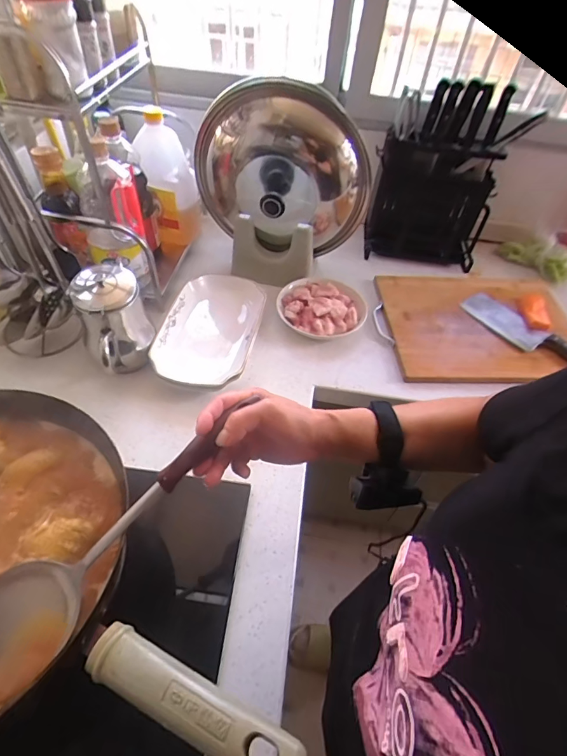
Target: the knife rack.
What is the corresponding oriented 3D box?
[{"bbox_3d":[0.324,-0.416,0.857,0.246,0.309,0.154,8,51,2],"label":"knife rack"}]

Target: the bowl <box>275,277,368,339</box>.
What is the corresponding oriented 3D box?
[{"bbox_3d":[0.075,-0.139,0.813,0.167,0.045,0.137,20,52,11],"label":"bowl"}]

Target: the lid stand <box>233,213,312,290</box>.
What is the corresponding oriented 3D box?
[{"bbox_3d":[-0.022,-0.269,0.872,0.166,0.152,0.052,8,51,2],"label":"lid stand"}]

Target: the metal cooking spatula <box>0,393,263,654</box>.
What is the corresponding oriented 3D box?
[{"bbox_3d":[-0.157,0.132,0.378,0.305,0.039,0.067,-43,63,-2],"label":"metal cooking spatula"}]

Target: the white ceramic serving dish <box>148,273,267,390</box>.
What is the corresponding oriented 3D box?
[{"bbox_3d":[-0.136,-0.087,0.755,0.165,0.055,0.259,11,51,4],"label":"white ceramic serving dish"}]

